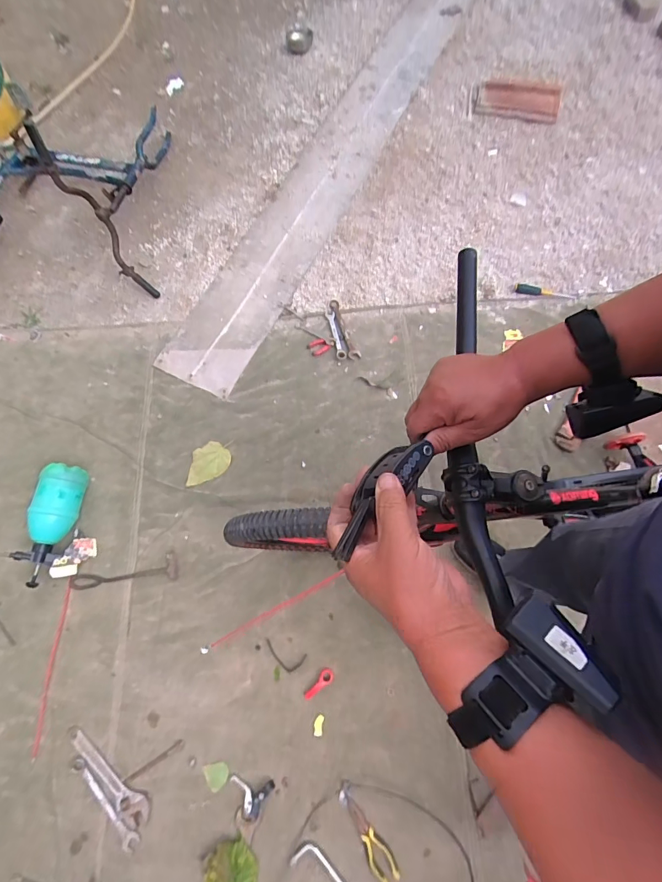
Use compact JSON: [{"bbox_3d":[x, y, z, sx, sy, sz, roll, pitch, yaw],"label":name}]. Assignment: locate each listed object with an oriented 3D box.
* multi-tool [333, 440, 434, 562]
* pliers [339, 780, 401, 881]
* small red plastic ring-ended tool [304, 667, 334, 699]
[{"bbox_3d":[0.040,0.049,0.360,0.039,0.034,0.124,38,71,11],"label":"multi-tool"},{"bbox_3d":[0.089,0.946,0.994,0.058,0.021,0.221,-29,73,-9],"label":"pliers"},{"bbox_3d":[-0.034,0.652,1.105,0.093,0.009,0.041,-36,74,-11],"label":"small red plastic ring-ended tool"}]

